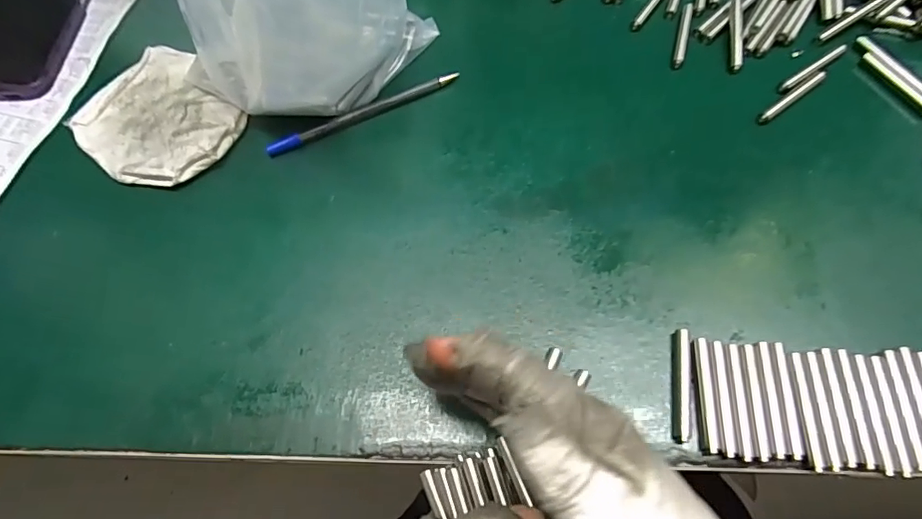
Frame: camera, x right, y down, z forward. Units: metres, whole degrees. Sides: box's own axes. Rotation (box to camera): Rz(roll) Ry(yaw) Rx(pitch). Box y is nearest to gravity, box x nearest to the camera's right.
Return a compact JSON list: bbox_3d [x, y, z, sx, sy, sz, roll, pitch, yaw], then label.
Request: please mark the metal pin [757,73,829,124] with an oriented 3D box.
[{"bbox_3d":[0.221,-0.108,0.341,0.056,0.006,0.008,-34,69,-11],"label":"metal pin"}]

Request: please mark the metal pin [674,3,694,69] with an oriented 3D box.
[{"bbox_3d":[0.160,-0.162,0.370,0.008,0.005,0.058,13,68,9],"label":"metal pin"}]

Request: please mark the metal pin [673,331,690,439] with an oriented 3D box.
[{"bbox_3d":[0.116,0.065,0.271,0.008,0.006,0.058,6,67,6],"label":"metal pin"}]

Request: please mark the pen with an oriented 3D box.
[{"bbox_3d":[-0.067,-0.104,0.360,0.141,0.010,0.009,-26,67,-8],"label":"pen"}]

